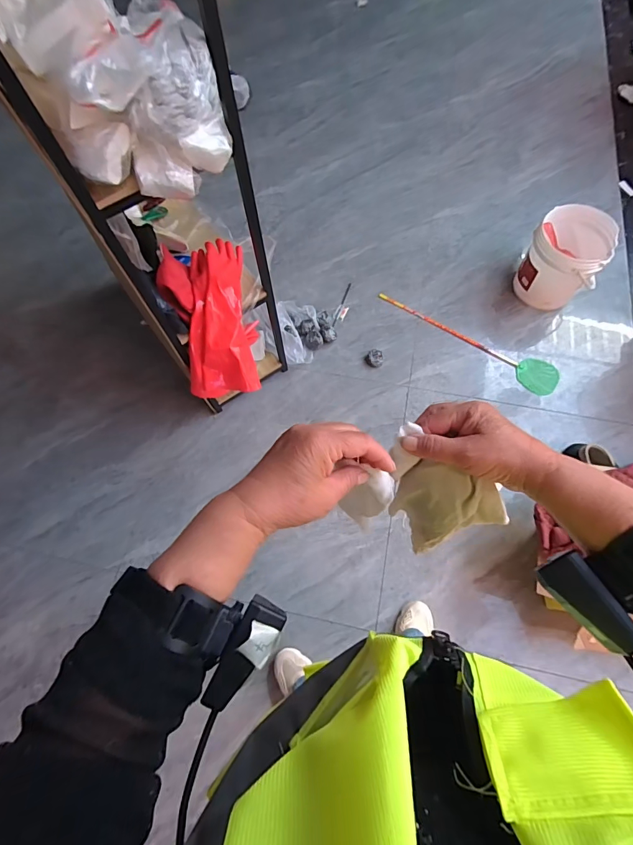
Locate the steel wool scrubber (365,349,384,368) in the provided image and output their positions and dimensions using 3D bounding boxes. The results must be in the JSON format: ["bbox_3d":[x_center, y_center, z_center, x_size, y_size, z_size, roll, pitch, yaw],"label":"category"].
[{"bbox_3d":[0.212,-0.235,1.445,0.064,0.039,0.061,0,68,1],"label":"steel wool scrubber"}]

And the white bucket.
[{"bbox_3d":[0.873,-0.572,1.425,0.248,0.274,0.227,0,68,1],"label":"white bucket"}]

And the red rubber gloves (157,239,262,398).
[{"bbox_3d":[-0.265,-0.251,1.016,0.174,0.164,0.376,-6,107,0],"label":"red rubber gloves"}]

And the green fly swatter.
[{"bbox_3d":[0.557,-0.327,1.470,0.702,0.019,0.120,36,72,14],"label":"green fly swatter"}]

